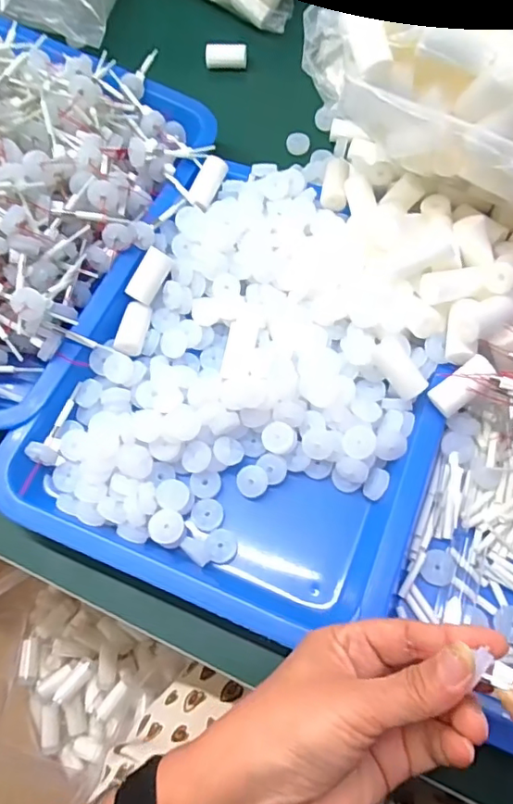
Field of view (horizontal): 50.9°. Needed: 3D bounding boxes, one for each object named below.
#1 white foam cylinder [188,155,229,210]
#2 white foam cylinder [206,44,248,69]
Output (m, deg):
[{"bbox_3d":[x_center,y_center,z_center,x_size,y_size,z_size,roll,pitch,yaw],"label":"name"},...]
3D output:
[{"bbox_3d":[-0.040,-0.177,0.435,0.020,0.014,0.046,20,68,11],"label":"white foam cylinder"},{"bbox_3d":[-0.030,-0.351,0.547,0.042,0.017,0.020,-6,66,0],"label":"white foam cylinder"}]

